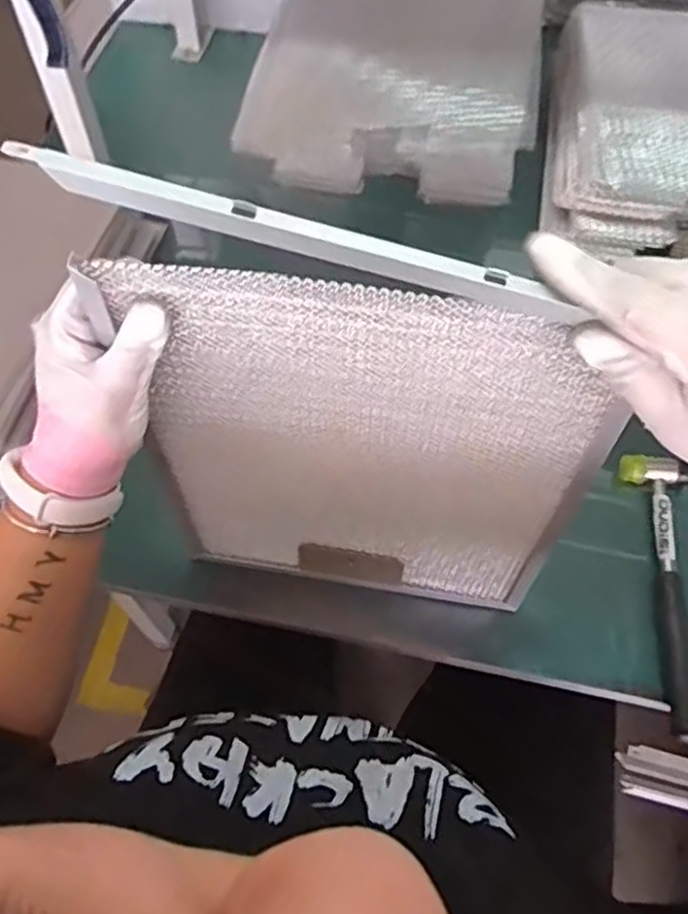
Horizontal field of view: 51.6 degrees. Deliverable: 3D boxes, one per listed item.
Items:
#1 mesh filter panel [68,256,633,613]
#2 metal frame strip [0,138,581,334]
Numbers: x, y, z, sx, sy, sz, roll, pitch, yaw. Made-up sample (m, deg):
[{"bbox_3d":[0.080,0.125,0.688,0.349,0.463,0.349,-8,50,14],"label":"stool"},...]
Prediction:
[{"bbox_3d":[0.009,0.014,0.466,0.272,0.320,0.014,9,58,4],"label":"mesh filter panel"},{"bbox_3d":[-0.016,-0.095,0.306,0.240,0.014,0.016,14,60,-5],"label":"metal frame strip"}]

